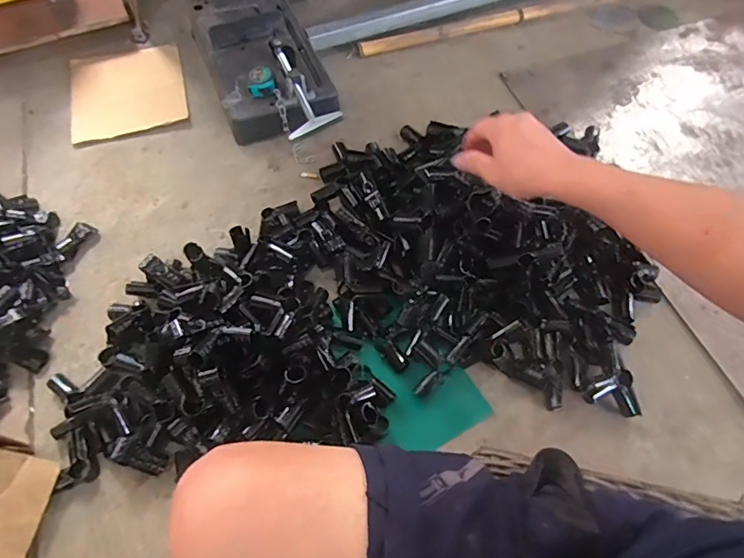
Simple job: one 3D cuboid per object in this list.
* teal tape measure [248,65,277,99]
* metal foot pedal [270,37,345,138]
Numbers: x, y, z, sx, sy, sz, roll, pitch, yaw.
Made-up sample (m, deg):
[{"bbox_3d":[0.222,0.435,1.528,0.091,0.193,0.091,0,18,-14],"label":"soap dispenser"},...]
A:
[{"bbox_3d":[-0.240,-0.430,1.065,0.057,0.037,0.050,-10,62,-5],"label":"teal tape measure"},{"bbox_3d":[-0.167,-0.432,1.061,0.110,0.040,0.294,-20,64,-10],"label":"metal foot pedal"}]

